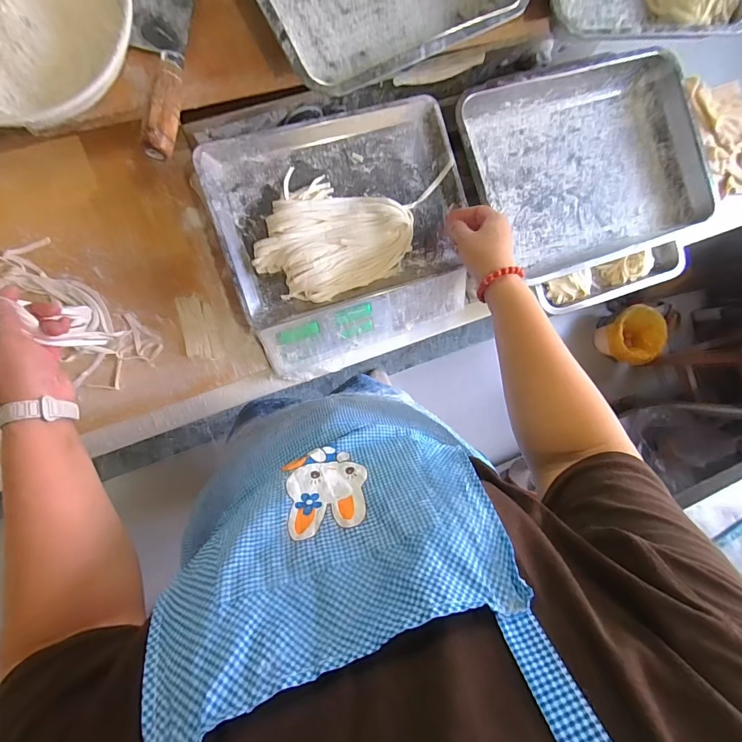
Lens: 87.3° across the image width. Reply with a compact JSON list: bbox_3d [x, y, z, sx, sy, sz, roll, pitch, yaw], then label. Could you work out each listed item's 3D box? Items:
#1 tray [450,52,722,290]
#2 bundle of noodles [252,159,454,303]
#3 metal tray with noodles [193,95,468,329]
[{"bbox_3d":[0.336,-0.321,0.612,0.381,0.053,0.292,-21,93,-9],"label":"tray"},{"bbox_3d":[-0.023,-0.188,0.526,0.263,0.035,0.157,-11,91,-9],"label":"bundle of noodles"},{"bbox_3d":[-0.036,-0.221,0.528,0.332,0.036,0.240,-19,93,-9],"label":"metal tray with noodles"}]

